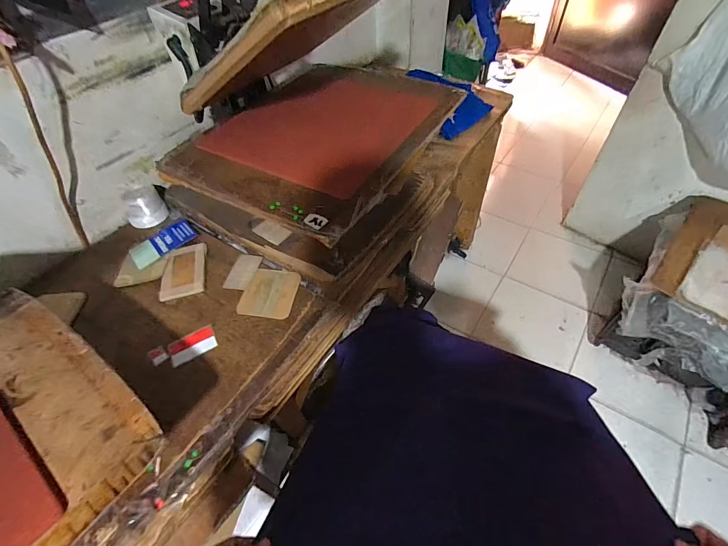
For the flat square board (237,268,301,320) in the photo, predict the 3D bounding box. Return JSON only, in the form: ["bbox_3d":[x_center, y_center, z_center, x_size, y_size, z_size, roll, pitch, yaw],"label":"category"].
[{"bbox_3d":[-0.190,0.038,0.735,0.107,0.011,0.120,8,52,8],"label":"flat square board"}]

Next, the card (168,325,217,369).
[{"bbox_3d":[-0.322,0.135,0.674,0.083,0.006,0.056,-30,55,-20],"label":"card"}]

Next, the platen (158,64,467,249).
[{"bbox_3d":[-0.099,-0.318,0.776,0.467,0.033,0.546,23,56,21],"label":"platen"}]

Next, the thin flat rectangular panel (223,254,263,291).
[{"bbox_3d":[-0.263,-0.003,0.783,0.064,0.006,0.101,3,49,17],"label":"thin flat rectangular panel"}]

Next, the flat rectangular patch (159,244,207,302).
[{"bbox_3d":[-0.393,-0.006,0.786,0.087,0.007,0.145,-12,51,-6],"label":"flat rectangular patch"}]

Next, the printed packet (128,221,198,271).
[{"bbox_3d":[-0.476,-0.073,0.847,0.083,0.012,0.145,33,60,29],"label":"printed packet"}]

